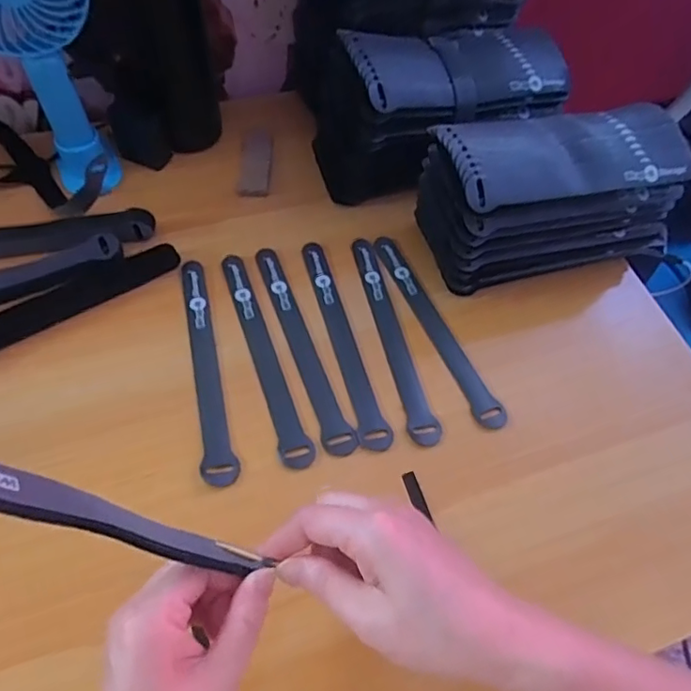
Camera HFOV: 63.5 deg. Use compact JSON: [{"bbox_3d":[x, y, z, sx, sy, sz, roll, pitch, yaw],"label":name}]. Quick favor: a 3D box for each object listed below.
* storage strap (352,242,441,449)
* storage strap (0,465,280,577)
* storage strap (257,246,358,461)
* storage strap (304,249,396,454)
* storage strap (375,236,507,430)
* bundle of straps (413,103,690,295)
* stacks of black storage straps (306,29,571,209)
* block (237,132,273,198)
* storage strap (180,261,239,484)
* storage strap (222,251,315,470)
[{"bbox_3d":[0.039,-0.011,0.459,0.022,0.004,0.197,-9,59,-10],"label":"storage strap"},{"bbox_3d":[-0.107,0.066,0.222,0.012,0.180,0.018,-20,49,34],"label":"storage strap"},{"bbox_3d":[-0.035,-0.004,0.450,0.023,0.004,0.198,-15,60,-13],"label":"storage strap"},{"bbox_3d":[-0.001,-0.008,0.454,0.022,0.004,0.197,-11,59,-11],"label":"storage strap"},{"bbox_3d":[0.079,-0.019,0.497,0.024,0.006,0.211,-18,60,-15],"label":"storage strap"},{"bbox_3d":[0.173,-0.129,0.473,0.215,0.116,0.089,-16,60,-14],"label":"bundle of straps"},{"bbox_3d":[0.079,-0.235,0.536,0.222,0.113,0.123,-22,61,-17],"label":"stacks of black storage straps"},{"bbox_3d":[-0.094,-0.196,0.587,0.033,0.006,0.108,0,57,-4],"label":"block"},{"bbox_3d":[-0.109,0.012,0.434,0.022,0.004,0.198,-10,59,-10],"label":"storage strap"},{"bbox_3d":[-0.065,0.004,0.444,0.022,0.004,0.198,-15,60,-13],"label":"storage strap"}]

